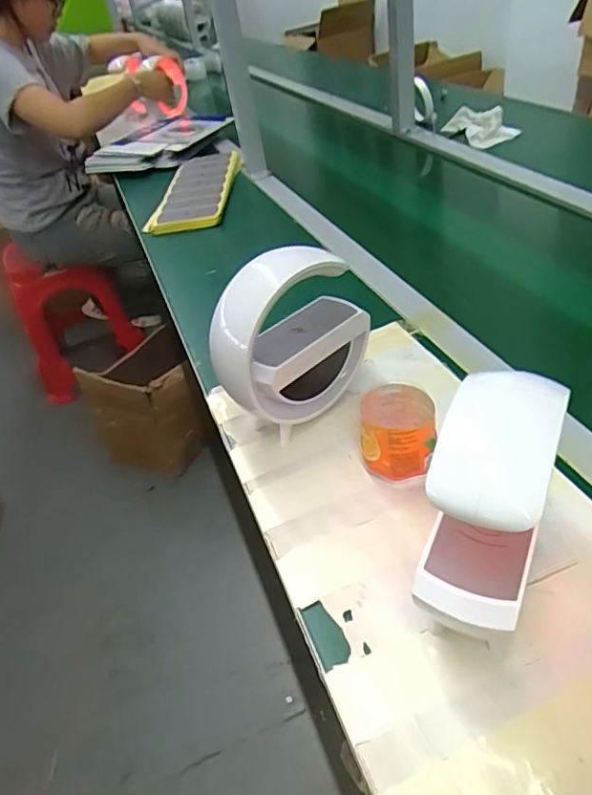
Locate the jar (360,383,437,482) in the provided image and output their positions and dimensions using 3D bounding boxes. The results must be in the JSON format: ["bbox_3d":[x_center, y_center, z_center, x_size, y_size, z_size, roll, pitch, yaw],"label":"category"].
[{"bbox_3d":[0.084,0.033,0.462,0.061,0.064,0.063,-6,40,5],"label":"jar"}]

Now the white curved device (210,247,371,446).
[{"bbox_3d":[-0.004,-0.054,0.495,0.141,0.139,0.068,-31,43,-21],"label":"white curved device"}]

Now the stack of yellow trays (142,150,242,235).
[{"bbox_3d":[-0.192,-0.411,1.074,0.143,0.025,0.371,-8,40,9],"label":"stack of yellow trays"}]

